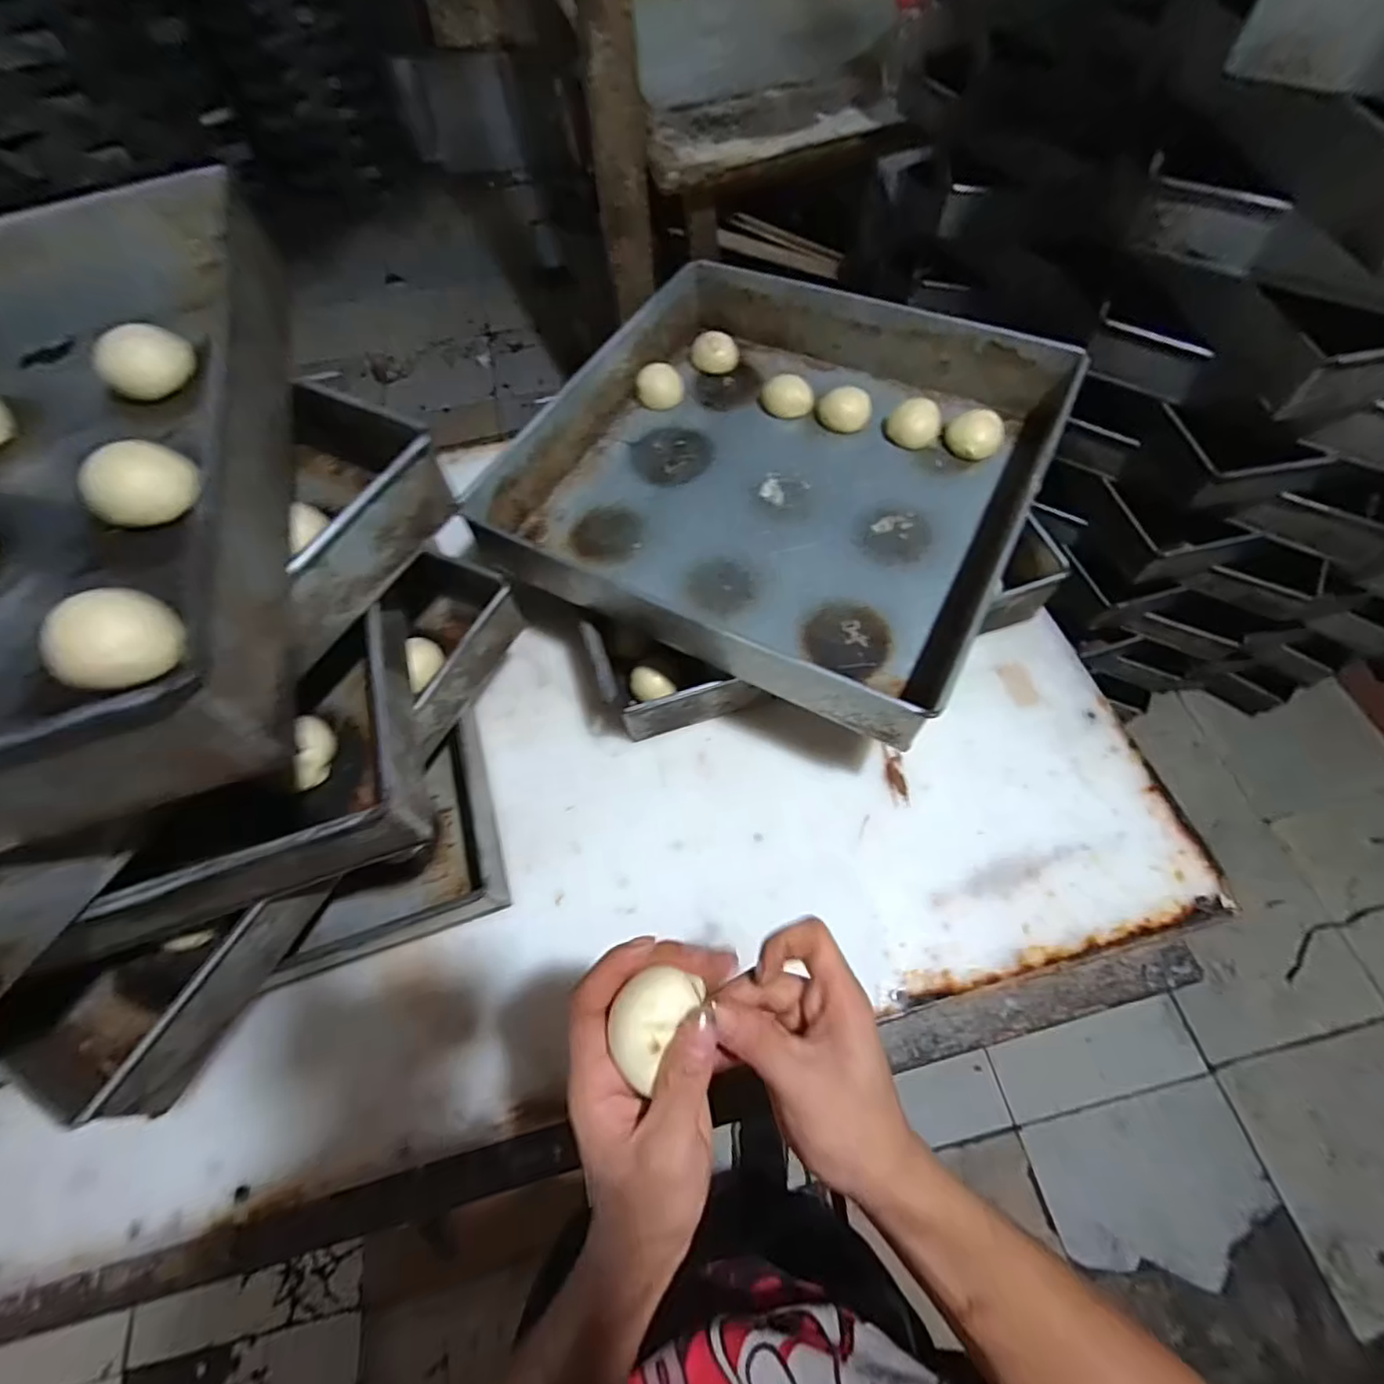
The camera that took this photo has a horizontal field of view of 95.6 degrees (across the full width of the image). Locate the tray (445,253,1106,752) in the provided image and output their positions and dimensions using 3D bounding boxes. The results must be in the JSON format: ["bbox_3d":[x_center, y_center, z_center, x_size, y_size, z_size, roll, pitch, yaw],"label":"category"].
[{"bbox_3d":[0.081,-0.208,0.579,0.418,0.079,0.416,24,64,16],"label":"tray"}]

